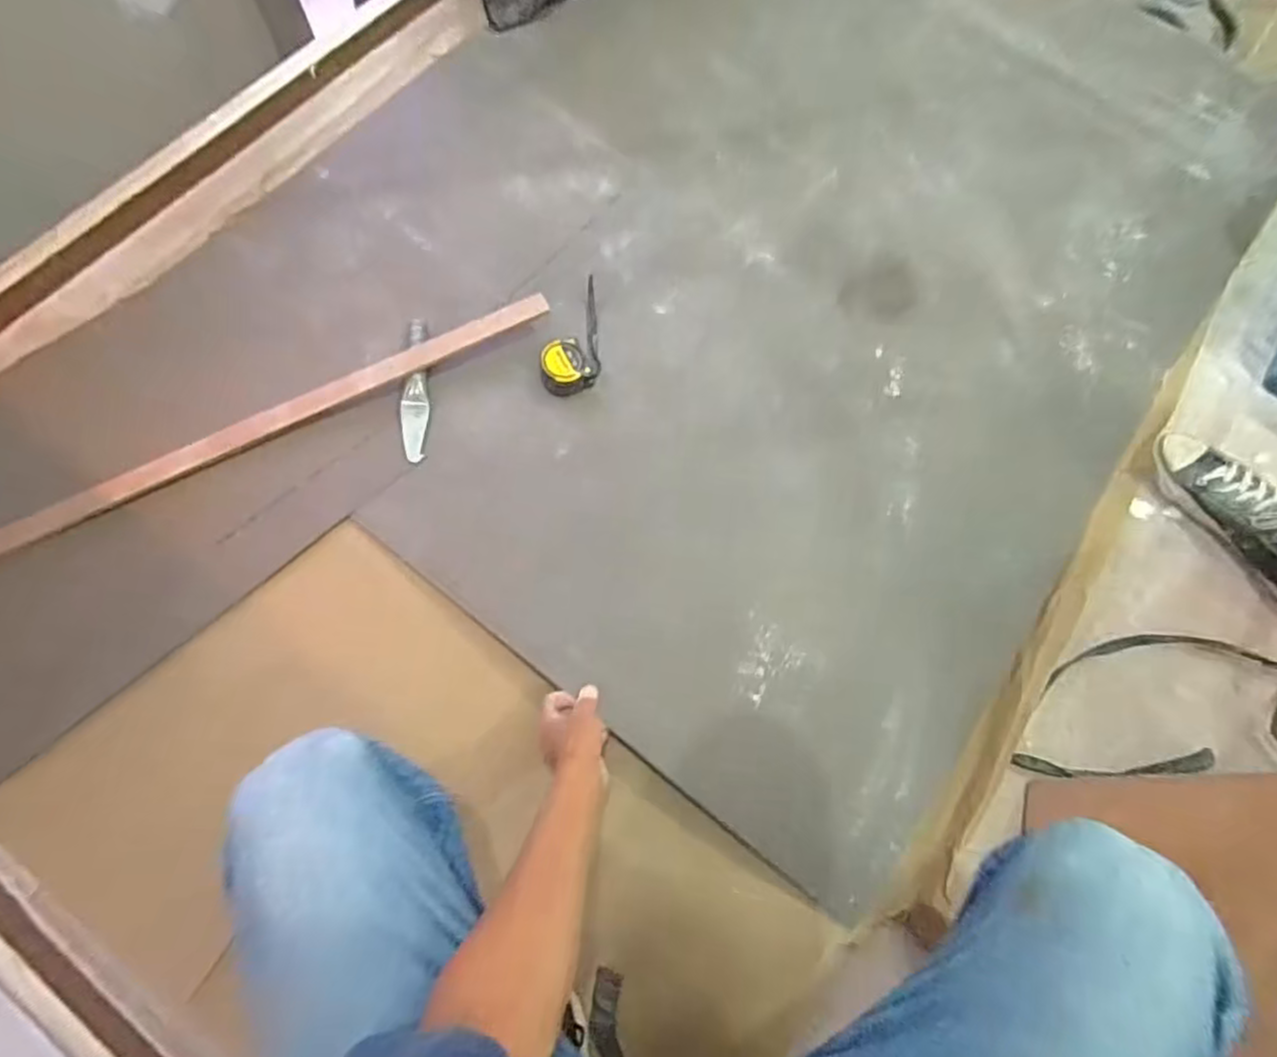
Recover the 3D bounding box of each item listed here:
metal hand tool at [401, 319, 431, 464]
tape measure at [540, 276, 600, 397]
[{"bbox_3d":[-0.302,-0.193,0.860,0.035,0.018,0.214,0,70,-4],"label":"metal hand tool"},{"bbox_3d":[-0.094,-0.273,0.888,0.075,0.043,0.192,1,70,-3],"label":"tape measure"}]

